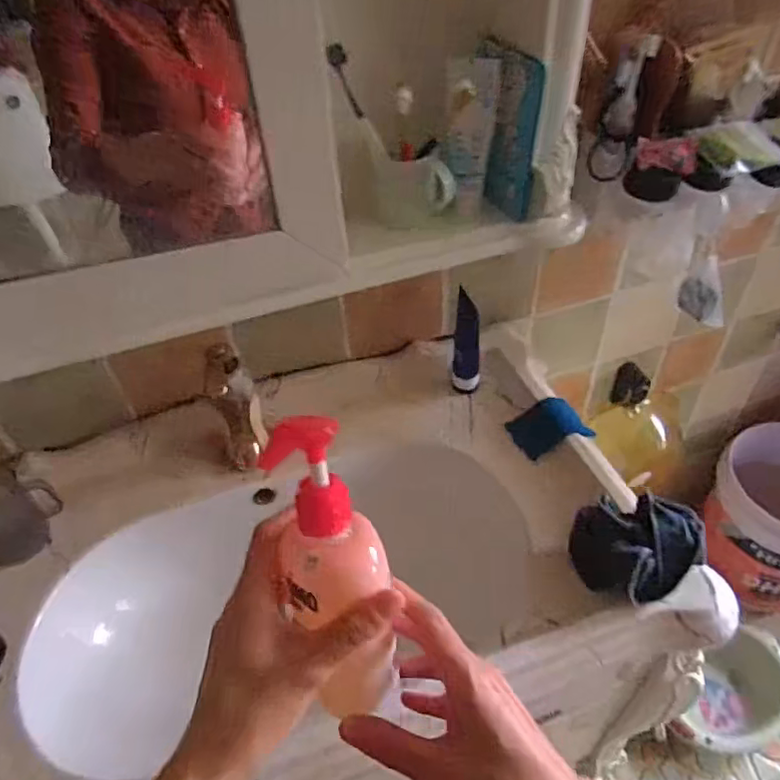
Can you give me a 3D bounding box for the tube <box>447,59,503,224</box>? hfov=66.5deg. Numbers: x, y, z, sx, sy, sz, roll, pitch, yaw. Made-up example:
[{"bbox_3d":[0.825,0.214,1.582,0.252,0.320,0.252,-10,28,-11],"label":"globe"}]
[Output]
[{"bbox_3d":[0.082,-0.247,0.600,0.047,0.149,0.025,0,45,4],"label":"tube"}]

